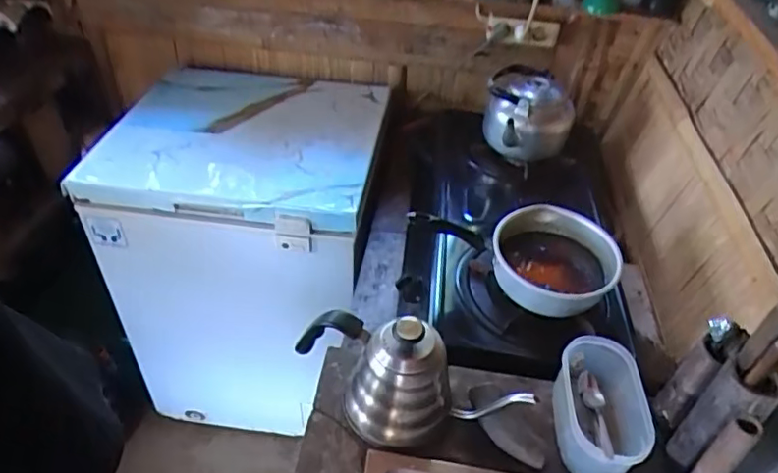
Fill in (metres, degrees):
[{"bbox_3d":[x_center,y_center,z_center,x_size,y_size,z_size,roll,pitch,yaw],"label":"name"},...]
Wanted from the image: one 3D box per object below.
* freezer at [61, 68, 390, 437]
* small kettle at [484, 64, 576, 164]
[{"bbox_3d":[-0.334,0.009,1.566,0.586,0.795,0.623,9,41,5],"label":"freezer"},{"bbox_3d":[0.287,-0.259,1.215,0.150,0.145,0.159,-8,42,-14],"label":"small kettle"}]

